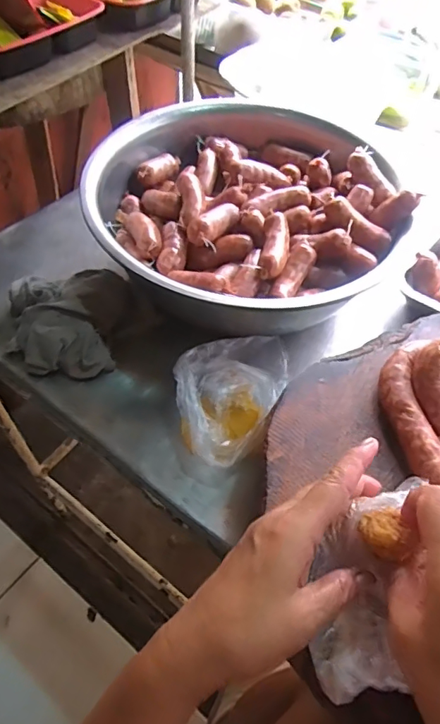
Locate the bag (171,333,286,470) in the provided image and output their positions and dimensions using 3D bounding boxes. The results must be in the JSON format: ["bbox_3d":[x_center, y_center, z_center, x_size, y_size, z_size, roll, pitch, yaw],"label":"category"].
[{"bbox_3d":[0.005,0.032,0.497,0.092,0.057,0.143,27,57,17],"label":"bag"}]

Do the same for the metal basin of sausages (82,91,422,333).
[{"bbox_3d":[0.021,-0.175,0.592,0.328,0.107,0.333,1,54,-1],"label":"metal basin of sausages"}]

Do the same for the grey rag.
[{"bbox_3d":[-0.174,-0.050,0.559,0.128,0.042,0.140,4,54,1],"label":"grey rag"}]

